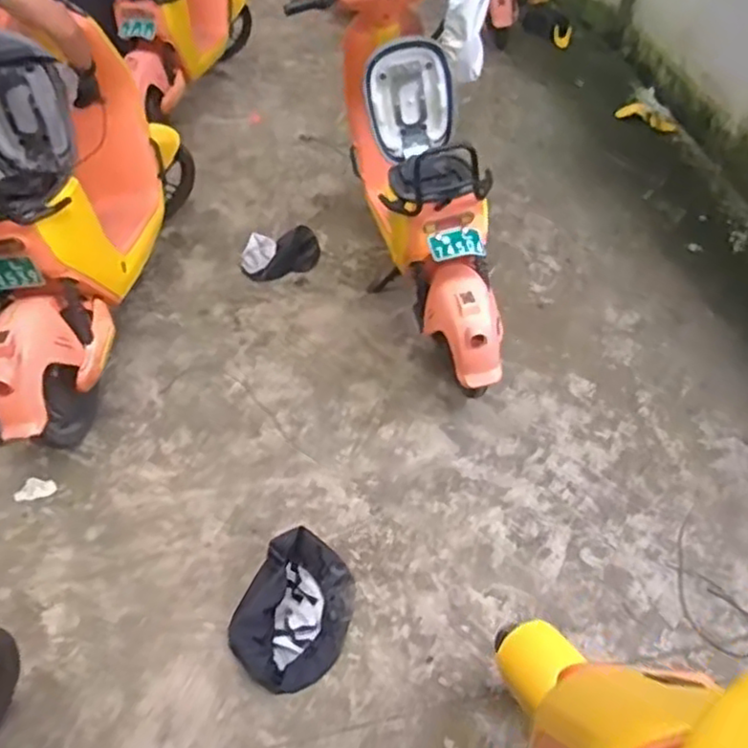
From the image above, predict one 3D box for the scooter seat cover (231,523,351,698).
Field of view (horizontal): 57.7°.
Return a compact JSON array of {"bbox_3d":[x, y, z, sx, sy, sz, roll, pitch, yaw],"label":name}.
[{"bbox_3d":[-0.179,0.552,1.602,0.244,0.067,0.377,15,45,11],"label":"scooter seat cover"}]

